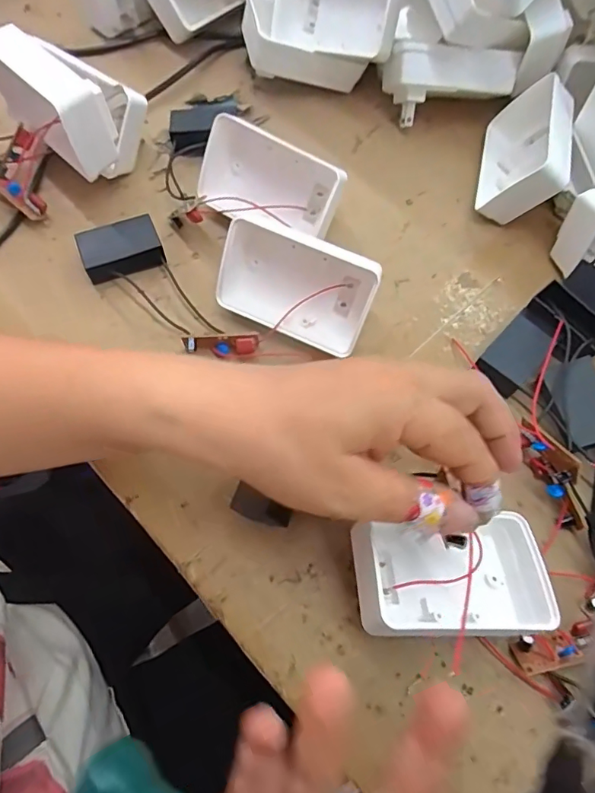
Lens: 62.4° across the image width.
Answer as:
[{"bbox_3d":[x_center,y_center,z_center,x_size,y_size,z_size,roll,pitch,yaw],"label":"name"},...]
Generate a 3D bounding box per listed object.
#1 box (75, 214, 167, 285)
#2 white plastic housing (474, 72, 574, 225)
[{"bbox_3d":[-0.113,-0.095,0.315,0.048,0.023,0.031,-19,70,-9],"label":"box"},{"bbox_3d":[0.155,-0.166,0.335,0.026,0.060,0.090,25,66,-21],"label":"white plastic housing"}]

